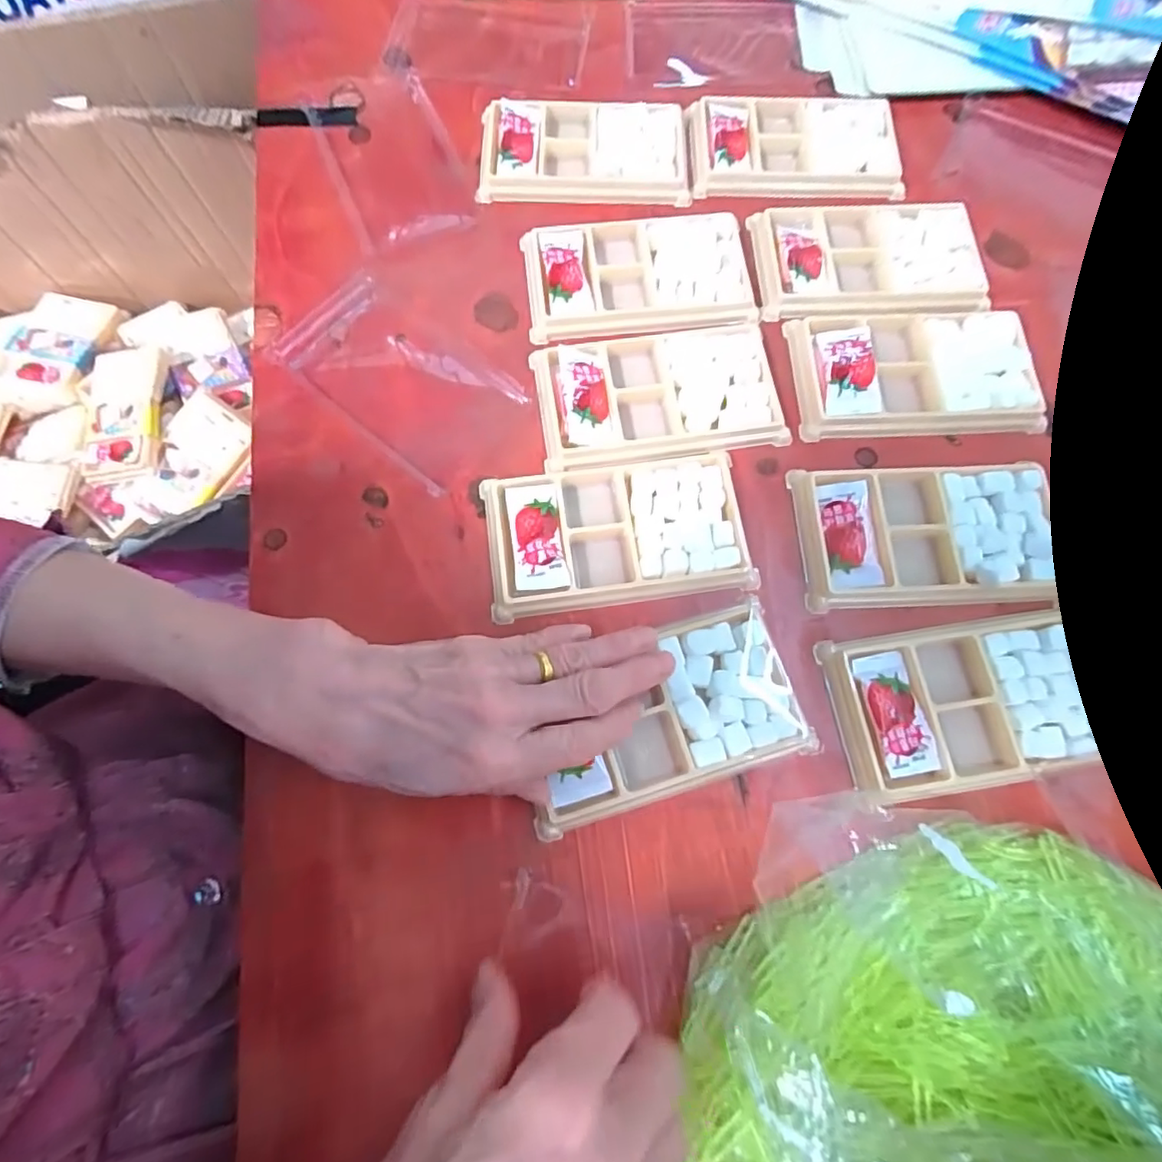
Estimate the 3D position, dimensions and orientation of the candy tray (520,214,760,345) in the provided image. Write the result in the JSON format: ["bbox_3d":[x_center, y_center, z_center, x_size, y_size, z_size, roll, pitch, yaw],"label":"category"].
[{"bbox_3d":[0.034,-0.183,0.351,0.131,0.008,0.080,-4,73,0],"label":"candy tray"}]

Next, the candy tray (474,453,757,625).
[{"bbox_3d":[0.018,-0.025,0.305,0.133,0.010,0.073,-8,73,-2],"label":"candy tray"}]

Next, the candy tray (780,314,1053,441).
[{"bbox_3d":[0.190,-0.119,0.335,0.132,0.021,0.075,-2,73,0],"label":"candy tray"}]

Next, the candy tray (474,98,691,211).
[{"bbox_3d":[0.002,-0.277,0.379,0.131,0.013,0.077,0,73,1],"label":"candy tray"}]

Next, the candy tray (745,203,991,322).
[{"bbox_3d":[0.173,-0.194,0.359,0.134,0.020,0.082,-3,73,0],"label":"candy tray"}]

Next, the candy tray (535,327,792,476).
[{"bbox_3d":[0.043,-0.106,0.328,0.134,0.012,0.078,-8,73,-2],"label":"candy tray"}]

